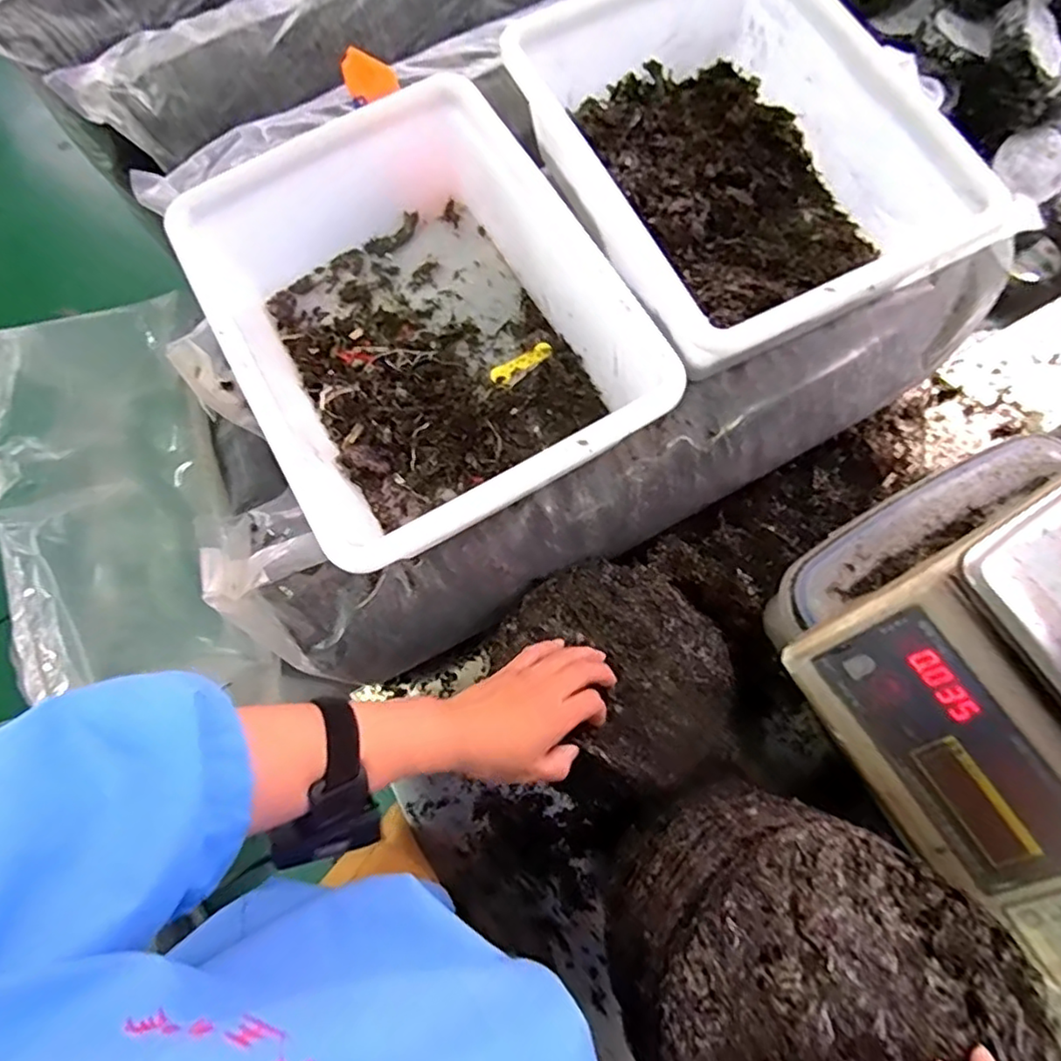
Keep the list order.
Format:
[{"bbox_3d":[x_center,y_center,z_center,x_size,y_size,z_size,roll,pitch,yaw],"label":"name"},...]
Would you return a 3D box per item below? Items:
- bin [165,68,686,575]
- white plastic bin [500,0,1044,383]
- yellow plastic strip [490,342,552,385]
[{"bbox_3d":[-0.088,-0.164,0.539,0.277,0.142,0.354,-30,76,-7],"label":"bin"},{"bbox_3d":[0.190,-0.333,0.560,0.315,0.110,0.363,-30,76,-6],"label":"white plastic bin"},{"bbox_3d":[-0.008,-0.151,0.566,0.061,0.004,0.018,-32,76,-7],"label":"yellow plastic strip"}]

